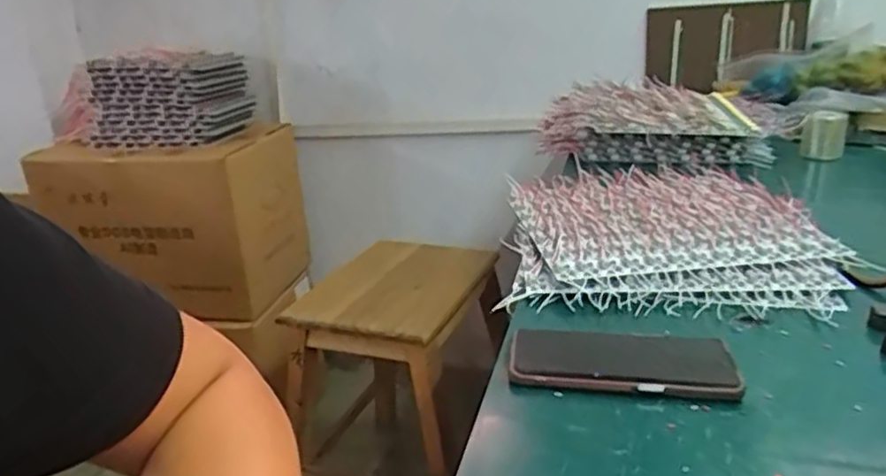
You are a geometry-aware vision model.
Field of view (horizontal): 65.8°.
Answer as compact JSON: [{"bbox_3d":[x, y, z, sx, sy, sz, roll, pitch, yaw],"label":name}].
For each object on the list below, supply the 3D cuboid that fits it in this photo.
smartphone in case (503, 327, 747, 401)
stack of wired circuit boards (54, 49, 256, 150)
[{"bbox_3d":[0.133,0.095,0.519,0.161,0.015,0.073,2,21,11],"label":"smartphone in case"},{"bbox_3d":[-0.623,-0.307,1.469,0.370,0.179,0.194,1,21,15],"label":"stack of wired circuit boards"}]

